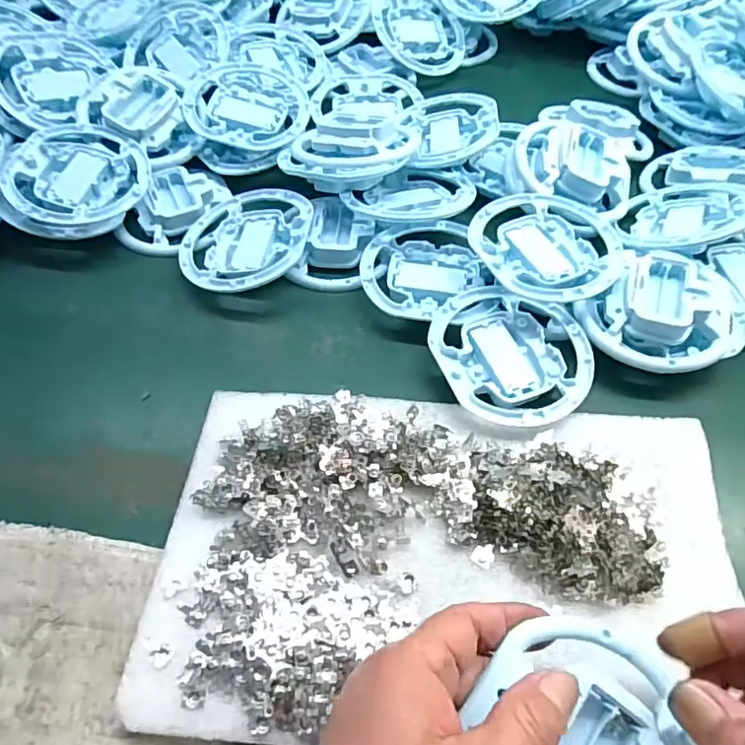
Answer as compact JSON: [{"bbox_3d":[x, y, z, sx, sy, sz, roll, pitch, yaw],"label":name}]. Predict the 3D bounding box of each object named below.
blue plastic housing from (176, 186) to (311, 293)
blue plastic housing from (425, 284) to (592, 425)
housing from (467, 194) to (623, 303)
[{"bbox_3d":[-0.095,-0.098,0.431,0.096,0.017,0.103,6,54,19],"label":"blue plastic housing"},{"bbox_3d":[0.093,-0.013,0.381,0.099,0.012,0.105,1,56,-1],"label":"blue plastic housing"},{"bbox_3d":[0.123,-0.088,0.409,0.095,0.018,0.103,-21,58,-14],"label":"housing"}]

